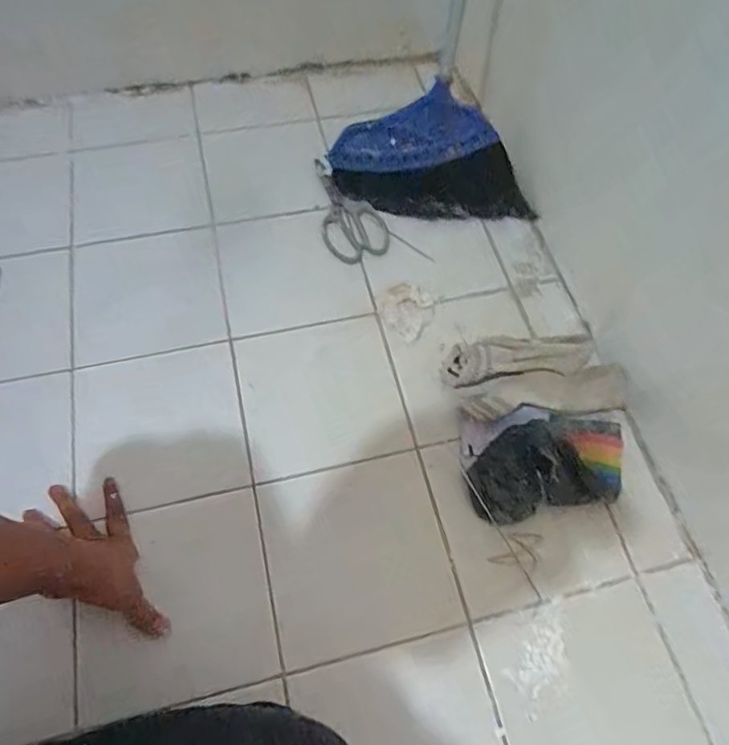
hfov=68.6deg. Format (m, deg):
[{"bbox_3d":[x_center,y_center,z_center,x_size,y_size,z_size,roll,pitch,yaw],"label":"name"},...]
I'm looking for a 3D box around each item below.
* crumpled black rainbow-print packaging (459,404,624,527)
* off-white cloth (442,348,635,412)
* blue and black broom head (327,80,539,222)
[{"bbox_3d":[0.217,0.110,0.635,0.194,0.043,0.130,1,64,-1],"label":"crumpled black rainbow-print packaging"},{"bbox_3d":[0.201,-0.024,0.699,0.204,0.038,0.075,-7,65,-6],"label":"off-white cloth"},{"bbox_3d":[0.103,-0.312,0.787,0.293,0.141,0.089,2,64,-1],"label":"blue and black broom head"}]

